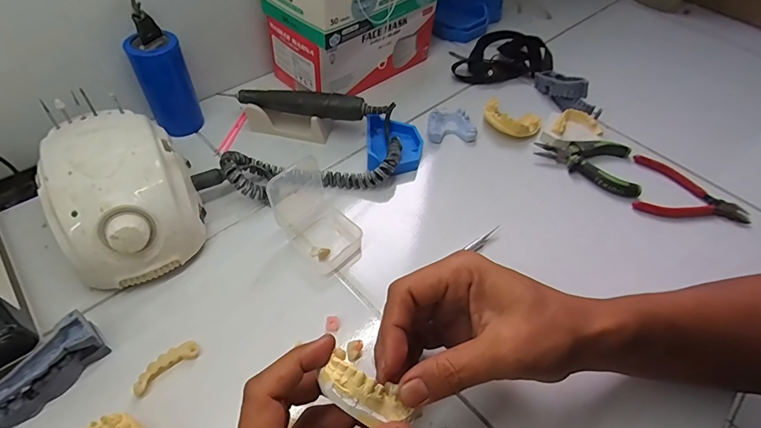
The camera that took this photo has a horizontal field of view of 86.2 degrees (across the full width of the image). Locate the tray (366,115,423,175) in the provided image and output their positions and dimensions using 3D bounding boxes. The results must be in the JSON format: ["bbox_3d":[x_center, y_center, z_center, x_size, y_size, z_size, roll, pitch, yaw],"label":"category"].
[{"bbox_3d":[0.015,-0.081,0.463,0.061,0.028,0.084,0,51,-5],"label":"tray"}]

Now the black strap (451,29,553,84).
[{"bbox_3d":[0.190,-0.232,0.604,0.114,0.034,0.144,27,53,16],"label":"black strap"}]

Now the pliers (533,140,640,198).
[{"bbox_3d":[0.240,-0.058,0.475,0.111,0.020,0.078,10,51,3],"label":"pliers"}]

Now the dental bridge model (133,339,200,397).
[{"bbox_3d":[-0.161,0.114,0.305,0.048,0.010,0.013,-36,62,-29],"label":"dental bridge model"}]

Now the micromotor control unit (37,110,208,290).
[{"bbox_3d":[-0.218,-0.016,0.354,0.104,0.082,0.137,-18,55,-19],"label":"micromotor control unit"}]

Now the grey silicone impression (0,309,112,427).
[{"bbox_3d":[-0.239,0.112,0.282,0.029,0.031,0.086,34,56,21],"label":"grey silicone impression"}]

